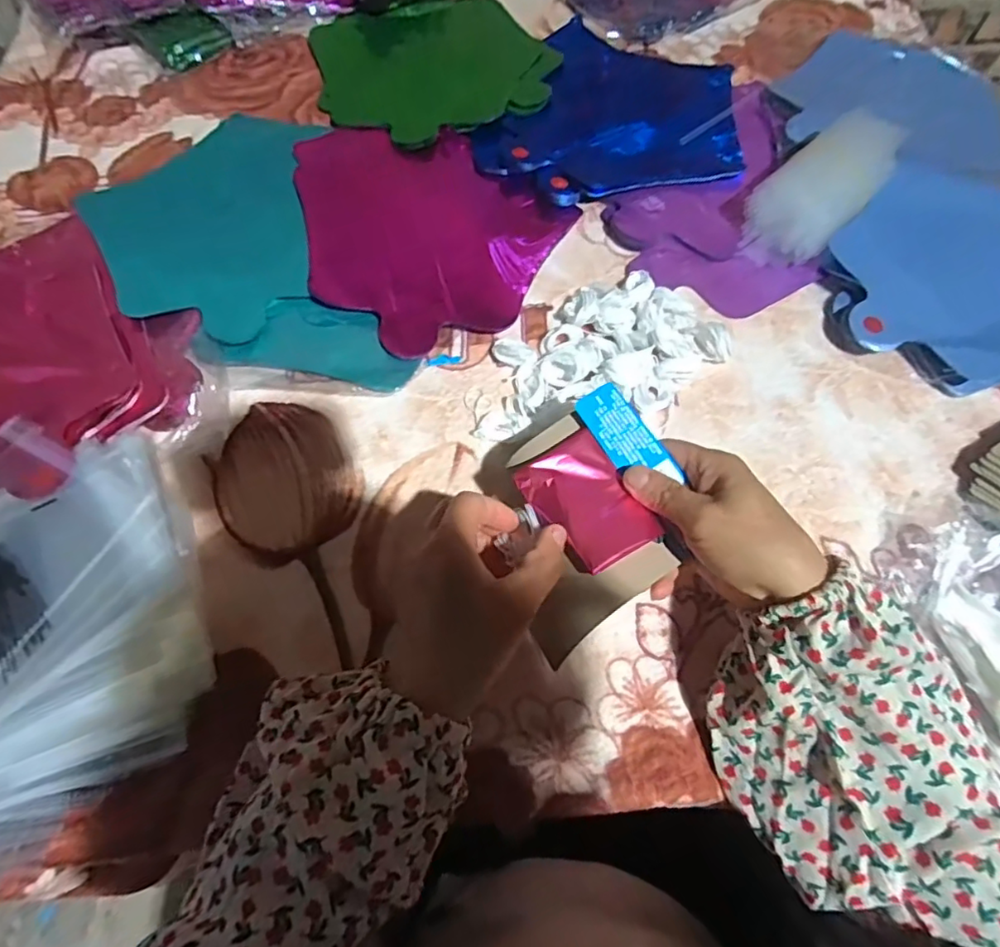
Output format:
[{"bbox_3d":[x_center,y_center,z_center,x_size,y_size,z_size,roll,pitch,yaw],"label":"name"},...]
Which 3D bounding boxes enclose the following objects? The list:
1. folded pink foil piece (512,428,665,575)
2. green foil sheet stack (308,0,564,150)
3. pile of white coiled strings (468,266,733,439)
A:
[{"bbox_3d":[0.052,0.016,0.343,0.057,0.014,0.079,-31,70,-13],"label":"folded pink foil piece"},{"bbox_3d":[-0.068,-0.422,0.595,0.232,0.016,0.232,-23,68,-10],"label":"green foil sheet stack"},{"bbox_3d":[0.068,-0.083,0.438,0.189,0.020,0.111,-35,70,-14],"label":"pile of white coiled strings"}]

